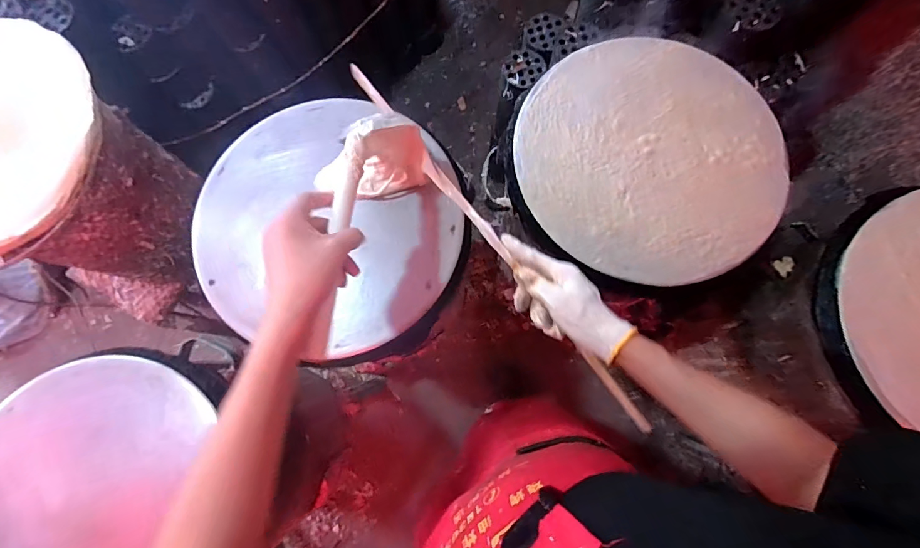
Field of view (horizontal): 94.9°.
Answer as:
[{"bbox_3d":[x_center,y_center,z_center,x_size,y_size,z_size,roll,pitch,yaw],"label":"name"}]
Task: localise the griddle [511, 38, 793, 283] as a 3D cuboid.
[{"bbox_3d":[0.260,-0.164,0.583,0.363,0.033,0.328,17,74,7],"label":"griddle"}]

